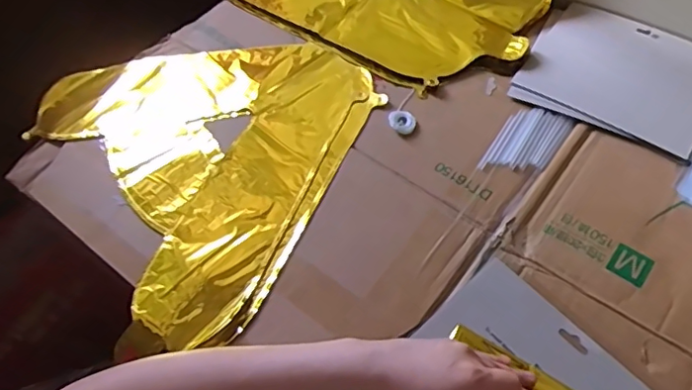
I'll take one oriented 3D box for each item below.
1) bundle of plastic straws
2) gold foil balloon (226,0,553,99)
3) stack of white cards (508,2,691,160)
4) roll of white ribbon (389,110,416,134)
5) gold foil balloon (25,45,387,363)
[{"bbox_3d":[0.194,-0.057,0.601,0.061,0.004,0.103,31,66,20],"label":"bundle of plastic straws"},{"bbox_3d":[0.037,-0.268,0.706,0.403,0.038,0.226,28,65,19],"label":"gold foil balloon"},{"bbox_3d":[0.307,-0.136,0.627,0.195,0.006,0.166,27,65,19],"label":"stack of white cards"},{"bbox_3d":[0.061,-0.080,0.614,0.030,0.007,0.028,-2,59,3],"label":"roll of white ribbon"},{"bbox_3d":[-0.132,-0.058,0.613,0.337,0.011,0.382,-28,61,-12],"label":"gold foil balloon"}]

